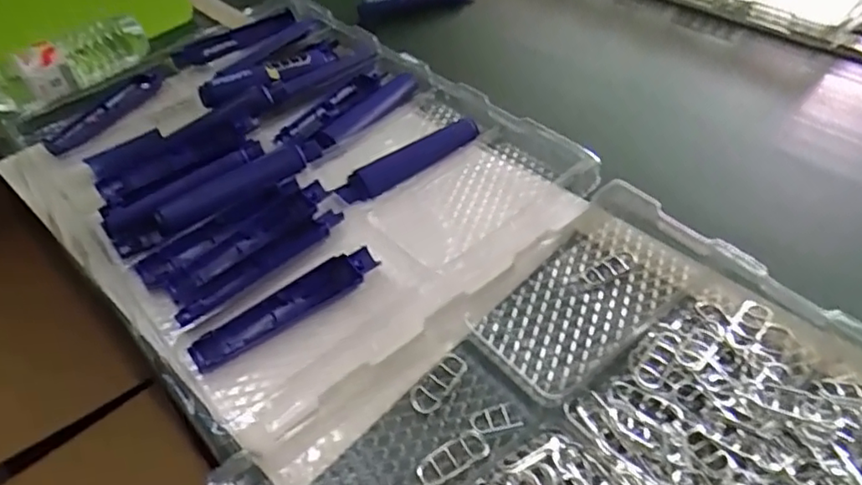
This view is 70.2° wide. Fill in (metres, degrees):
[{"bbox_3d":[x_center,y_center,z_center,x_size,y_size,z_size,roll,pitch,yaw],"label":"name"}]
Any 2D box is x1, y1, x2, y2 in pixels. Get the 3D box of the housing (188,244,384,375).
[{"bbox_3d":[-0.121,0.053,0.519,0.167,0.015,0.032,-32,52,-21],"label":"housing"}]

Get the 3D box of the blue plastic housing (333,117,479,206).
[{"bbox_3d":[-0.021,-0.082,0.639,0.174,0.025,0.029,-33,53,-22],"label":"blue plastic housing"}]

